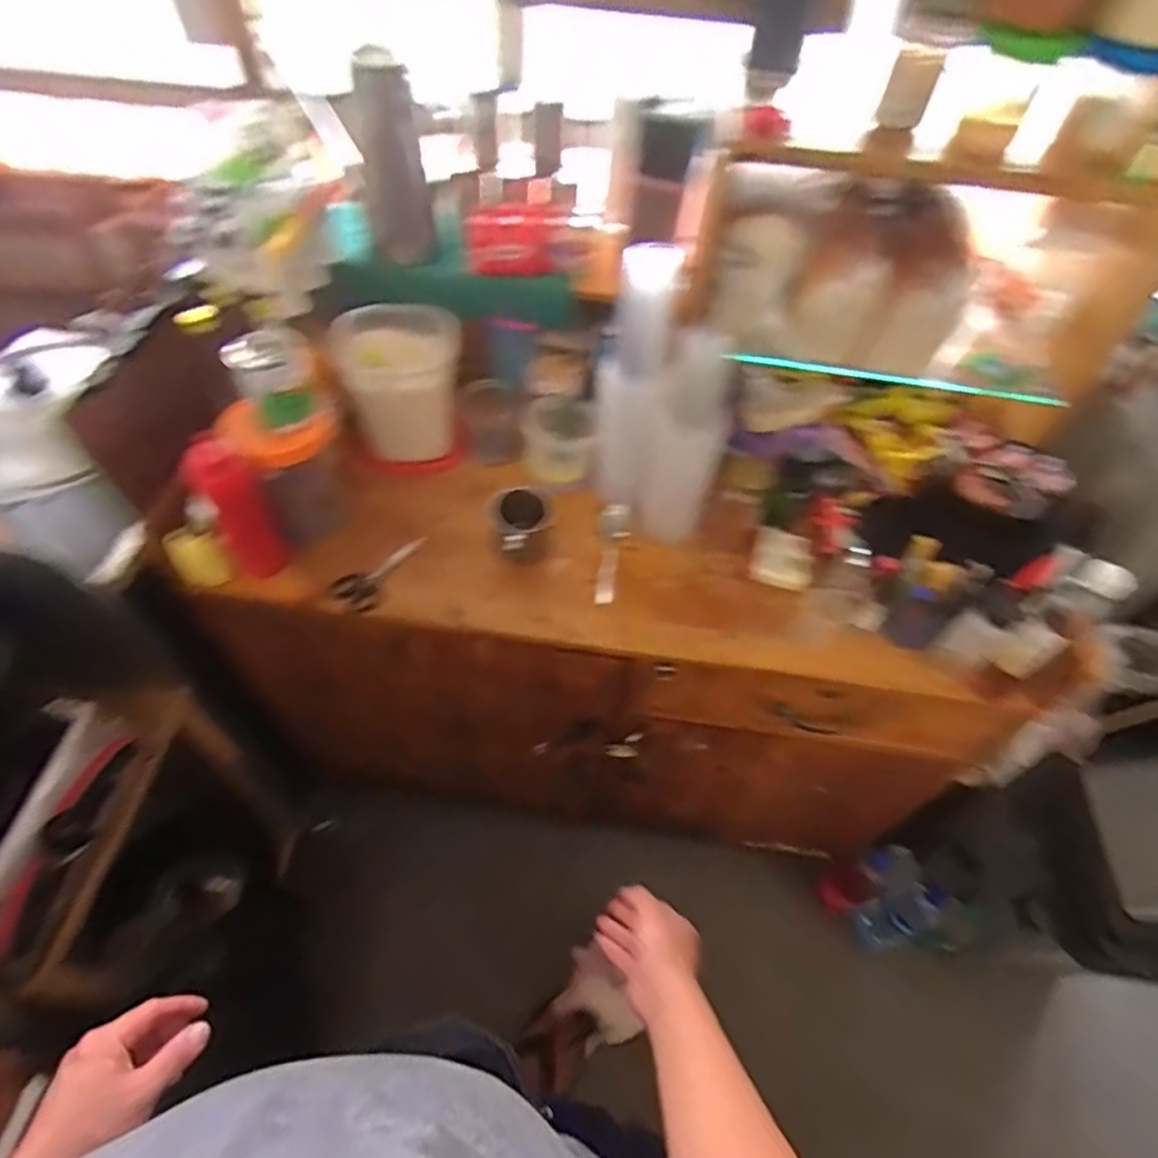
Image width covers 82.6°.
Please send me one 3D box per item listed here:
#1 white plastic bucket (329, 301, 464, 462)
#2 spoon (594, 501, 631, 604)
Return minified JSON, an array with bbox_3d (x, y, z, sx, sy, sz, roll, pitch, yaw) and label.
[{"bbox_3d":[-0.271,-0.306,1.025,0.182,0.169,0.152,-6,55,-7],"label":"white plastic bucket"},{"bbox_3d":[0.049,-0.037,0.955,0.042,0.014,0.156,6,65,1],"label":"spoon"}]

